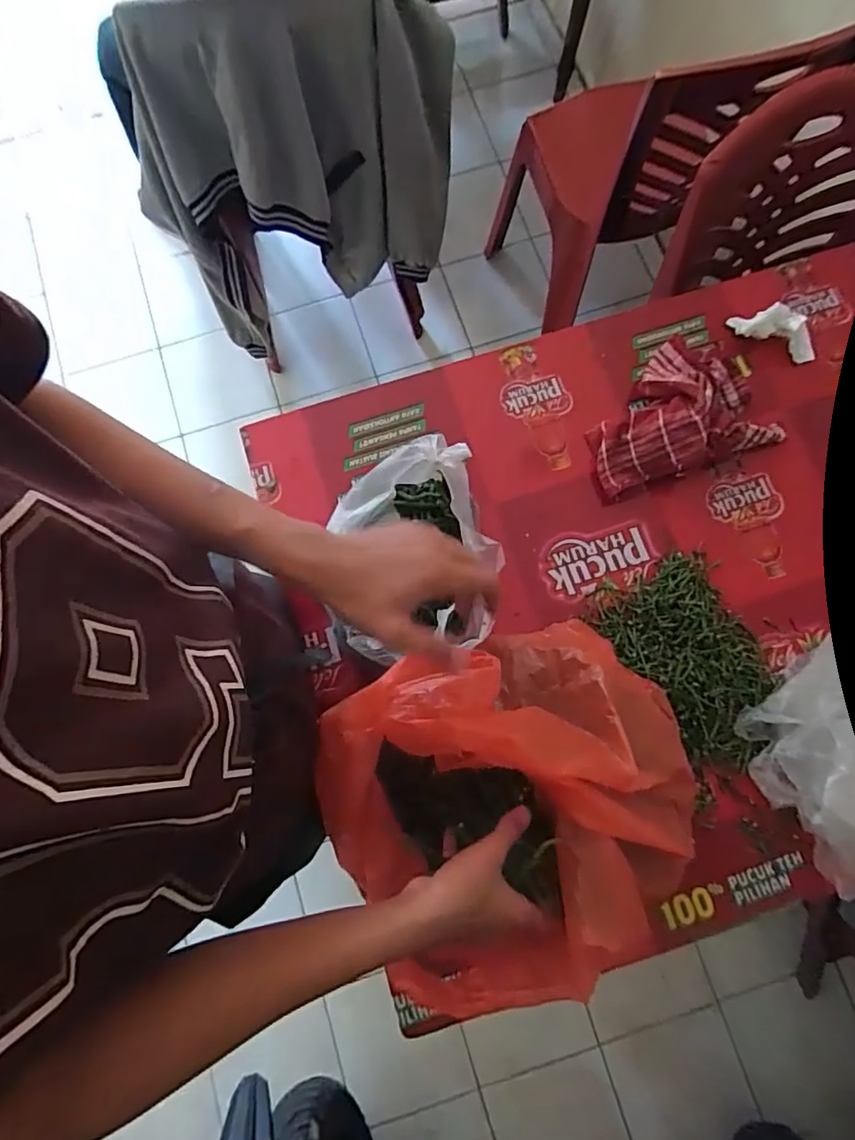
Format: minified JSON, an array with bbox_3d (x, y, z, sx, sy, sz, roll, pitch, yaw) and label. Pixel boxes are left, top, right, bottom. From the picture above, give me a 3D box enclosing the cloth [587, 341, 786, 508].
[{"bbox_3d":[0.335,-0.218,0.736,0.259,0.074,0.180,-24,79,-4],"label":"cloth"}]

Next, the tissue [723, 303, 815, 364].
[{"bbox_3d":[0.495,-0.341,0.769,0.126,0.039,0.045,21,79,6],"label":"tissue"}]

